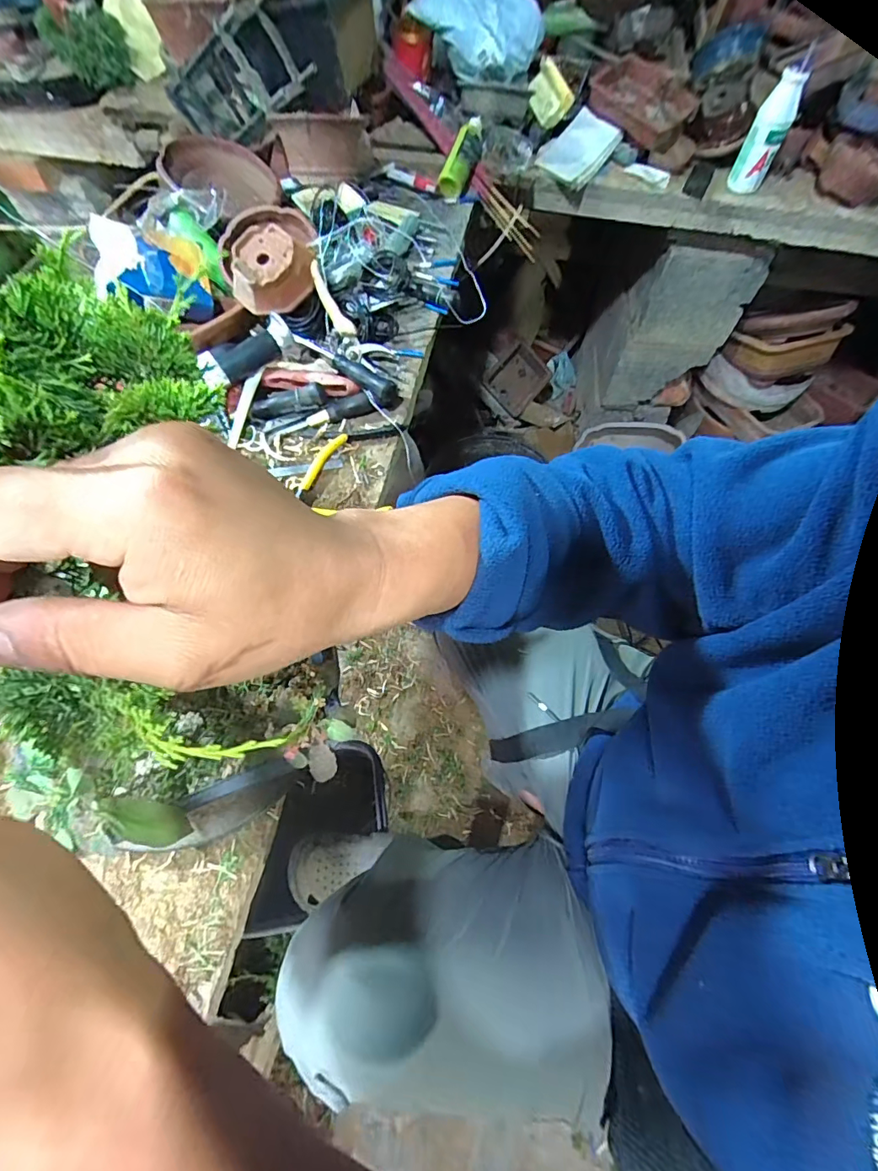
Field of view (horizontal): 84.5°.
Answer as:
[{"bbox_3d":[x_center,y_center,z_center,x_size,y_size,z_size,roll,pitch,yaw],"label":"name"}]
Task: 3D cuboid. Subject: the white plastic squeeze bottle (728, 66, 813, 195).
[{"bbox_3d":[0.501,-0.690,0.735,0.054,0.138,0.052,26,67,11],"label":"white plastic squeeze bottle"}]

